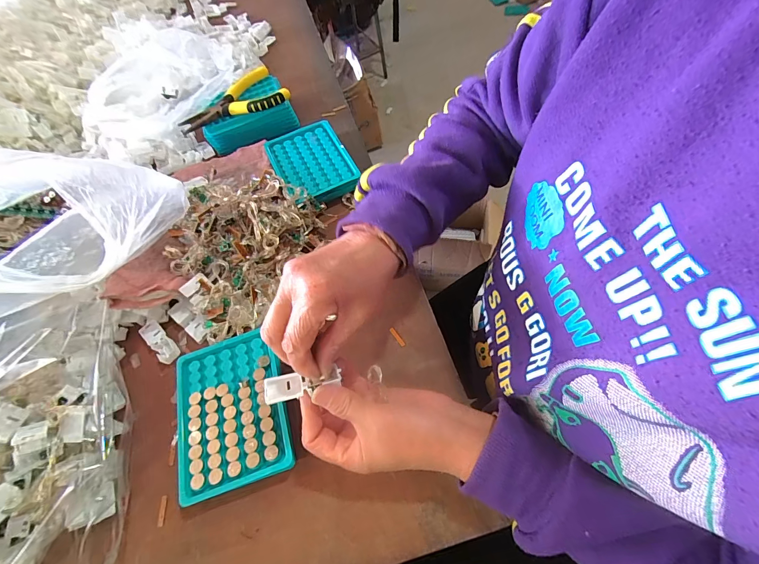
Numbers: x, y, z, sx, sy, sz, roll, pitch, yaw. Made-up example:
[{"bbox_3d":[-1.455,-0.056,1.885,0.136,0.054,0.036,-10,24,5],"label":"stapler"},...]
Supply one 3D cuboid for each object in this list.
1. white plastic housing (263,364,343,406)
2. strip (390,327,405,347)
[{"bbox_3d":[-0.057,0.076,0.256,0.057,0.007,0.020,-10,62,-5],"label":"white plastic housing"},{"bbox_3d":[0.017,0.053,0.334,0.005,0.004,0.022,-34,61,-12],"label":"strip"}]

